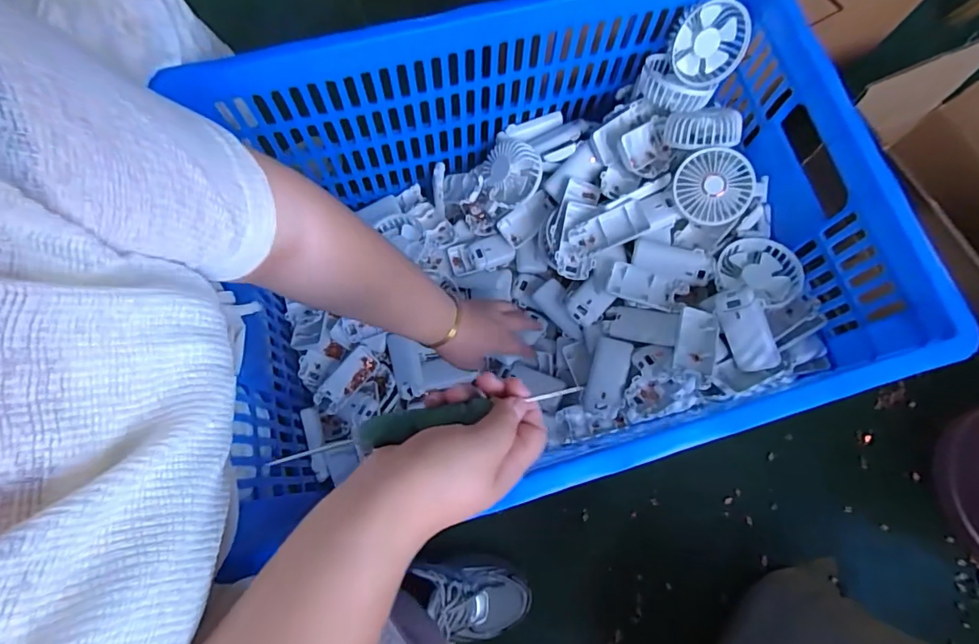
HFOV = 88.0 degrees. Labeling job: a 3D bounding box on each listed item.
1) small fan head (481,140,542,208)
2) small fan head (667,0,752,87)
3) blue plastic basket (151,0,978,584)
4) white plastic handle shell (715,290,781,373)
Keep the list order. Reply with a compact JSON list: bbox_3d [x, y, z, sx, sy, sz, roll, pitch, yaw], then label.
[{"bbox_3d":[0.025,-0.203,0.681,0.082,0.042,0.087,-43,66,9],"label":"small fan head"},{"bbox_3d":[0.251,-0.325,0.580,0.085,0.092,0.040,37,35,-28],"label":"small fan head"},{"bbox_3d":[0.046,-0.066,0.580,0.625,0.280,0.449,-14,75,-5],"label":"blue plastic basket"},{"bbox_3d":[0.280,0.010,0.555,0.032,0.037,0.091,-25,95,-8],"label":"white plastic handle shell"}]

